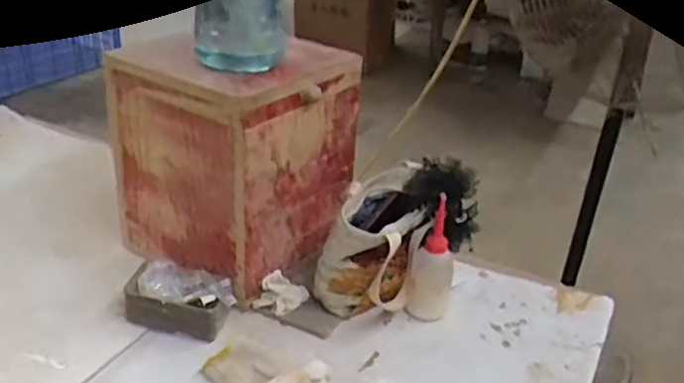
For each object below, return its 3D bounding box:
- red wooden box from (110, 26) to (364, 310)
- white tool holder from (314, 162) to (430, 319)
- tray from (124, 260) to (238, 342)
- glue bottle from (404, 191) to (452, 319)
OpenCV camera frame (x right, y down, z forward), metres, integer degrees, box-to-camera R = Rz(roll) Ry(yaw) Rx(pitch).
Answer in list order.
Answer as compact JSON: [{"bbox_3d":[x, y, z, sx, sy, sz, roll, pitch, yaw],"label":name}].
[{"bbox_3d":[-0.149,-0.053,0.976,0.277,0.316,0.267,28,42,26],"label":"red wooden box"},{"bbox_3d":[0.048,0.080,0.917,0.097,0.169,0.147,27,41,24],"label":"white tool holder"},{"bbox_3d":[-0.207,0.140,0.874,0.138,0.071,0.059,8,30,8],"label":"tray"},{"bbox_3d":[0.120,0.097,0.902,0.059,0.164,0.049,-11,33,-25],"label":"glue bottle"}]

